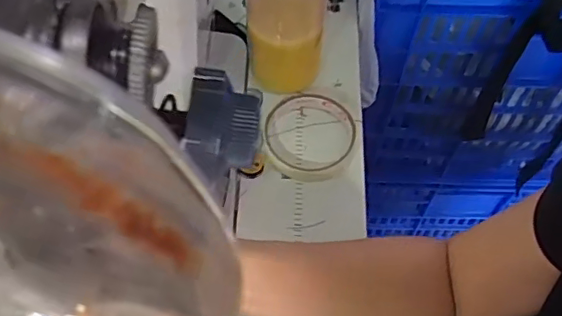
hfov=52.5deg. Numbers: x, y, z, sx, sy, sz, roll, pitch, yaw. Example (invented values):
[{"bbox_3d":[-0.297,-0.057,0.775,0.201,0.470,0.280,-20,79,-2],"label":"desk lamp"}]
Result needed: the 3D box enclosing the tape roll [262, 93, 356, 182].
[{"bbox_3d":[0.024,-0.019,0.524,0.083,0.023,0.080,0,60,-1],"label":"tape roll"}]

